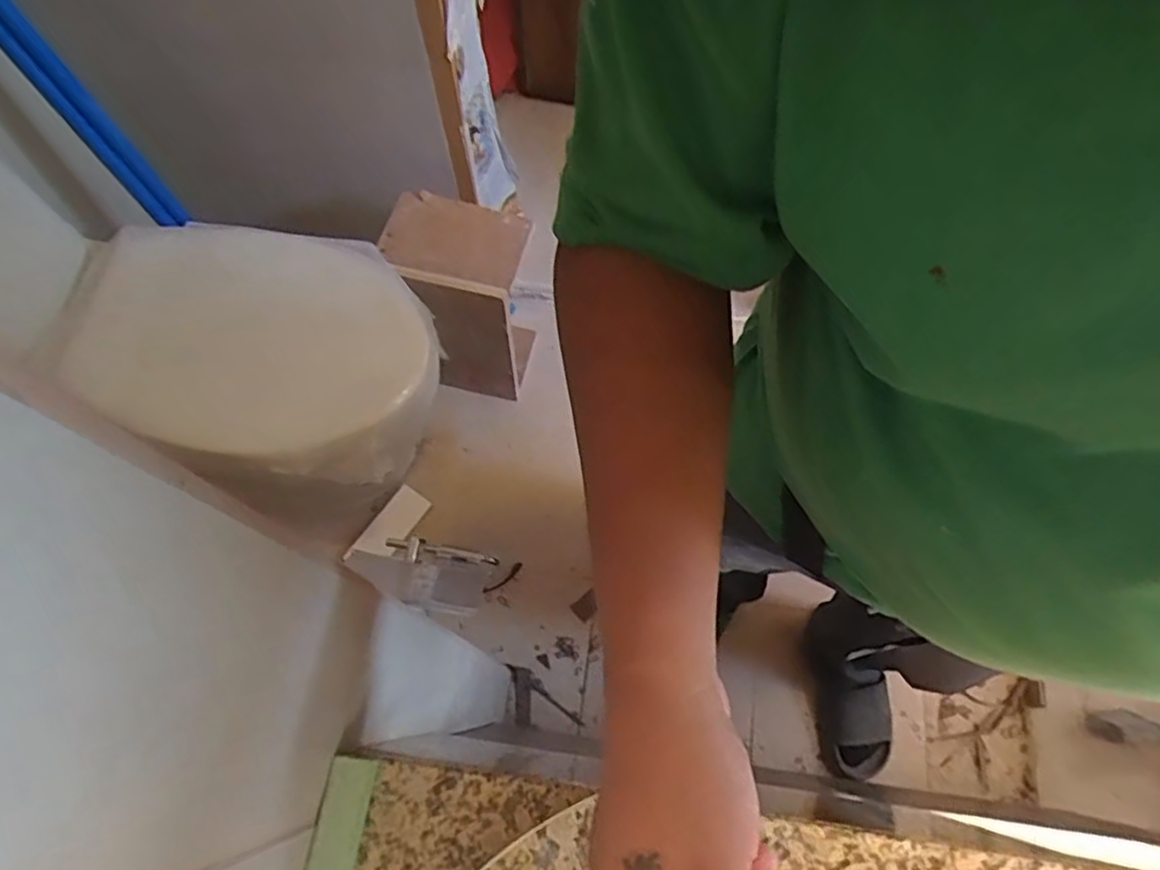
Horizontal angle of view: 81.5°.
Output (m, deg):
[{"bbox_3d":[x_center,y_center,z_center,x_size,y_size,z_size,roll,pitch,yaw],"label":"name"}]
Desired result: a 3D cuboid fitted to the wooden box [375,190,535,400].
[{"bbox_3d":[-0.206,-0.237,1.250,0.221,0.384,0.172,16,69,6],"label":"wooden box"}]

